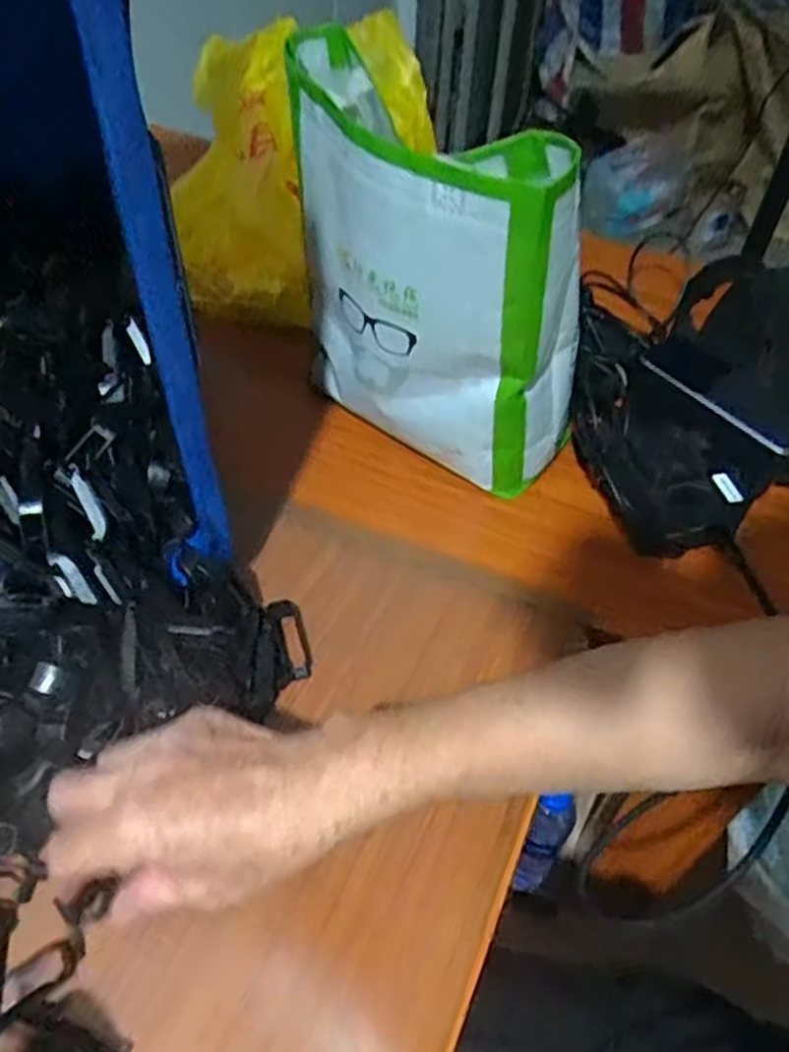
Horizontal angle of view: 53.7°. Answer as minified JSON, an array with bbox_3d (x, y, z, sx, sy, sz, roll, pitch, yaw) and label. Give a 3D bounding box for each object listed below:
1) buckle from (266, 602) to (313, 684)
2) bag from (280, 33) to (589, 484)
[{"bbox_3d":[-0.063,0.069,0.470,0.021,0.007,0.057,-9,50,-12],"label":"buckle"},{"bbox_3d":[0.018,-0.150,0.515,0.203,0.236,0.107,38,57,26],"label":"bag"}]

